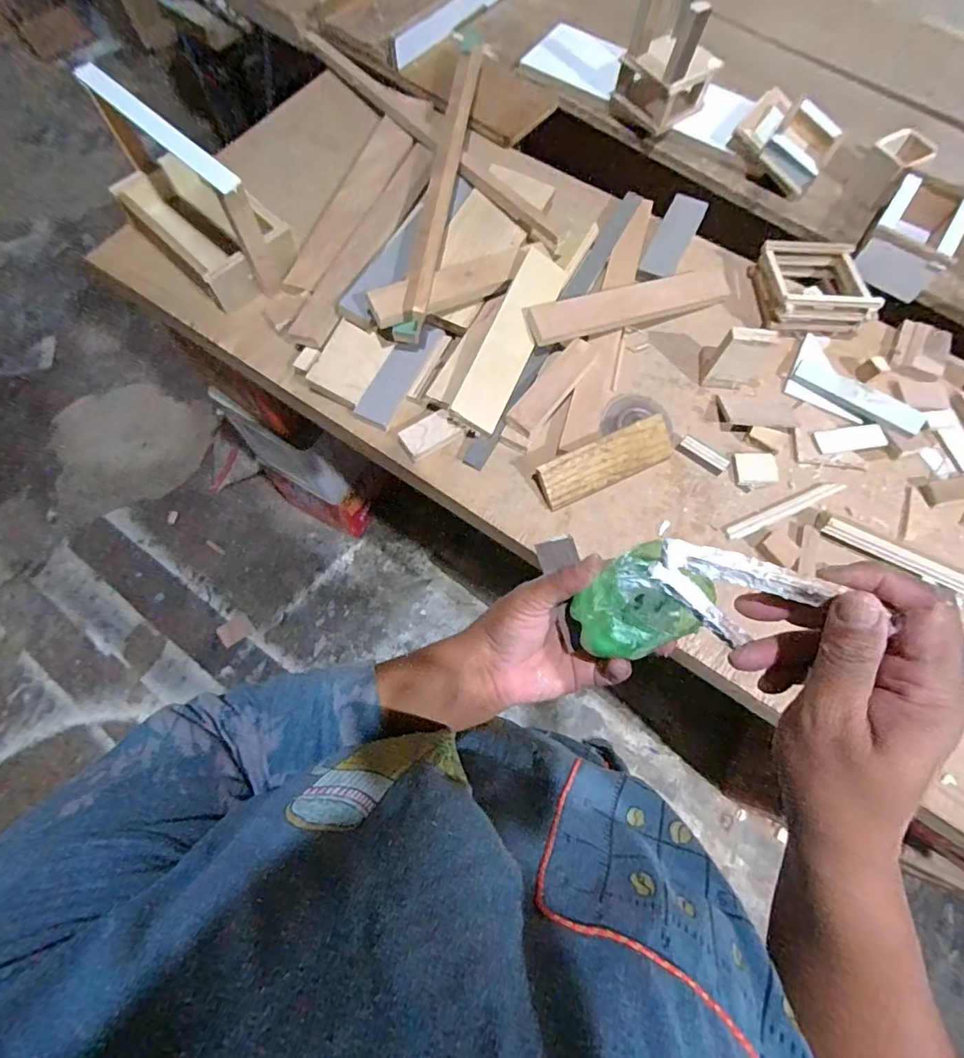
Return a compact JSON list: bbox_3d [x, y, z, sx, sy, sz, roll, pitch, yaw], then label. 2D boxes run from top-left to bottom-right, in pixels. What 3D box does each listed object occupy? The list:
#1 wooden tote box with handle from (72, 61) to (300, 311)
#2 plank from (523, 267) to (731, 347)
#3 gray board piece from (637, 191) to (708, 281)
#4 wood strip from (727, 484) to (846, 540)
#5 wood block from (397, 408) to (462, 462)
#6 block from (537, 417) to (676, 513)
[{"bbox_3d":[-0.352,-0.410,0.590,0.234,0.157,0.121,42,75,14],"label":"wooden tote box with handle"},{"bbox_3d":[0.192,-0.281,0.620,0.288,0.017,0.051,-18,87,-15],"label":"plank"},{"bbox_3d":[0.262,-0.399,0.686,0.048,0.012,0.161,26,72,9],"label":"gray board piece"},{"bbox_3d":[0.347,-0.023,0.568,0.153,0.004,0.015,-22,72,-8],"label":"wood strip"},{"bbox_3d":[-0.063,-0.112,0.589,0.067,0.017,0.037,-32,73,-11],"label":"wood block"},{"bbox_3d":[0.143,-0.077,0.567,0.165,0.028,0.045,-24,72,-8],"label":"block"}]

